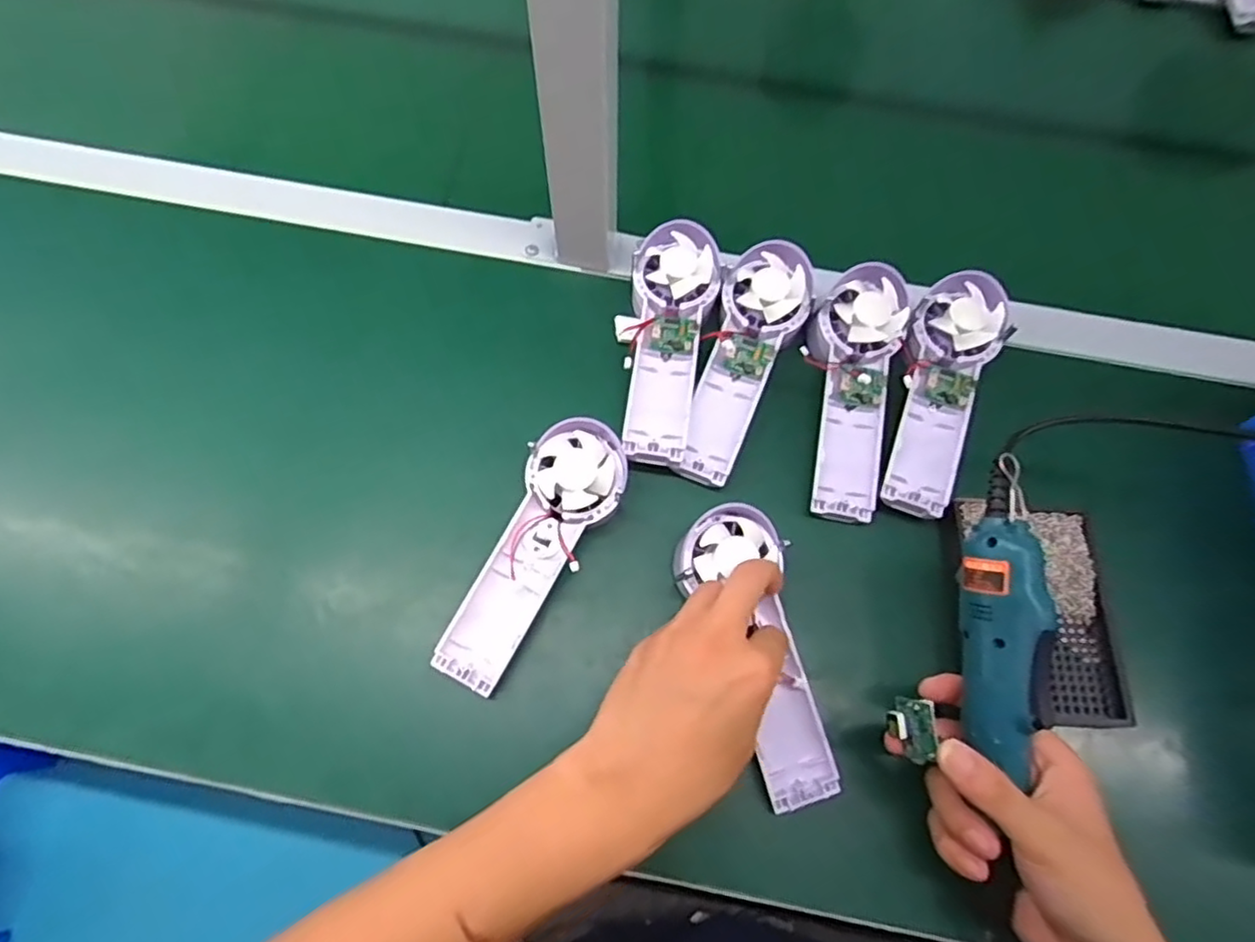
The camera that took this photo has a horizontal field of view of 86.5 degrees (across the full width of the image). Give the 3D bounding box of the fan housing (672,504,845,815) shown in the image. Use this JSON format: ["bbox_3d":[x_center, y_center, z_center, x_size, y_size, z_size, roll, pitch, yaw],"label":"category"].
[{"bbox_3d":[0.081,0.107,0.400,0.065,0.022,0.174,-18,84,-8],"label":"fan housing"}]

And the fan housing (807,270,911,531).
[{"bbox_3d":[0.160,-0.056,0.467,0.063,0.029,0.183,8,83,1],"label":"fan housing"}]

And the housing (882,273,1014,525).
[{"bbox_3d":[0.216,-0.057,0.460,0.062,0.034,0.173,25,70,8],"label":"housing"}]

